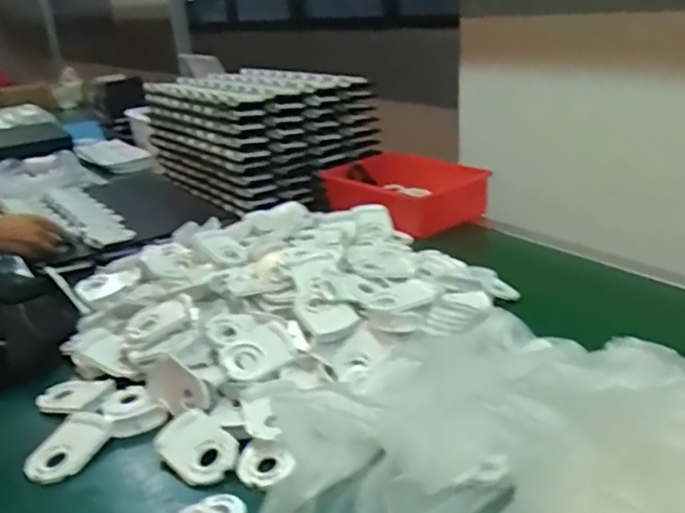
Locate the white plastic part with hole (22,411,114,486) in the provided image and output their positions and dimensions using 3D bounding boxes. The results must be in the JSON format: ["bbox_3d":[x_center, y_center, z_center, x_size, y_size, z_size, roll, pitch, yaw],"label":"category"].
[{"bbox_3d":[-0.272,0.190,0.631,0.050,0.008,0.087,25,40,11],"label":"white plastic part with hole"}]

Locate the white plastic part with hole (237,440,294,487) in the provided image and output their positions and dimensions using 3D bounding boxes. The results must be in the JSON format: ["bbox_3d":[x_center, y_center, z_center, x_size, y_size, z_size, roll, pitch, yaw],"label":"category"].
[{"bbox_3d":[-0.071,0.194,0.593,0.055,0.016,0.042,1,23,11],"label":"white plastic part with hole"}]

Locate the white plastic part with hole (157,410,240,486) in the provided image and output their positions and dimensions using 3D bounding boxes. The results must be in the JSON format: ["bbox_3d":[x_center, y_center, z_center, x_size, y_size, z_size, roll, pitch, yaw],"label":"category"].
[{"bbox_3d":[-0.138,0.183,0.612,0.059,0.019,0.084,-21,28,-35],"label":"white plastic part with hole"}]

